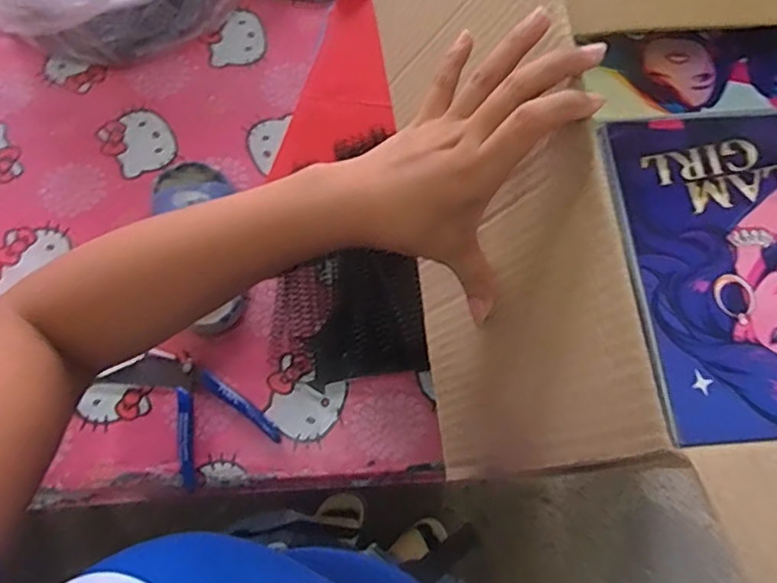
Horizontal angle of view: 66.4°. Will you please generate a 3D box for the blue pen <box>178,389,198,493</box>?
[{"bbox_3d":[-0.182,0.132,0.533,0.013,0.011,0.090,-11,72,-5],"label":"blue pen"}]

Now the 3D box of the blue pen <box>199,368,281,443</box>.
[{"bbox_3d":[-0.135,0.105,0.543,0.094,0.009,0.014,36,75,10],"label":"blue pen"}]

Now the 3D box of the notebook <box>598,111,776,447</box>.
[{"bbox_3d":[0.218,-0.017,0.345,0.156,0.006,0.195,-4,72,-2],"label":"notebook"}]

